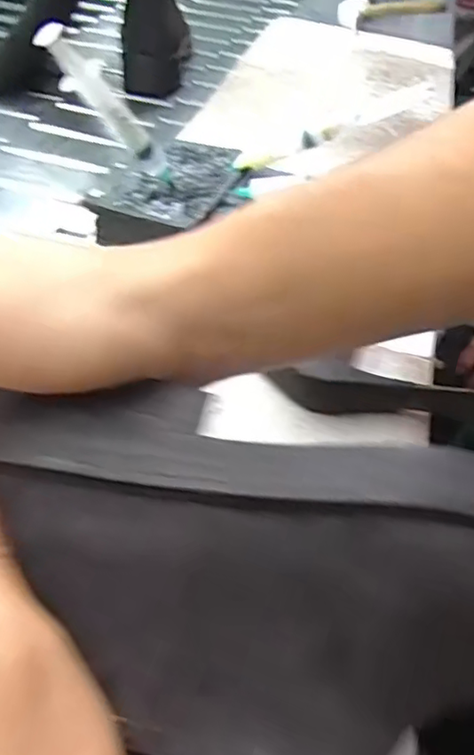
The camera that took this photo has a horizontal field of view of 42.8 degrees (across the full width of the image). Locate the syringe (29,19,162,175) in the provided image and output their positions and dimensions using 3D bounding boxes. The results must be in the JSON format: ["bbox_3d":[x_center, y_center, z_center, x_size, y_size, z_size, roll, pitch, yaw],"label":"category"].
[{"bbox_3d":[-0.084,-0.172,0.382,0.026,0.107,0.014,-33,47,13],"label":"syringe"}]

